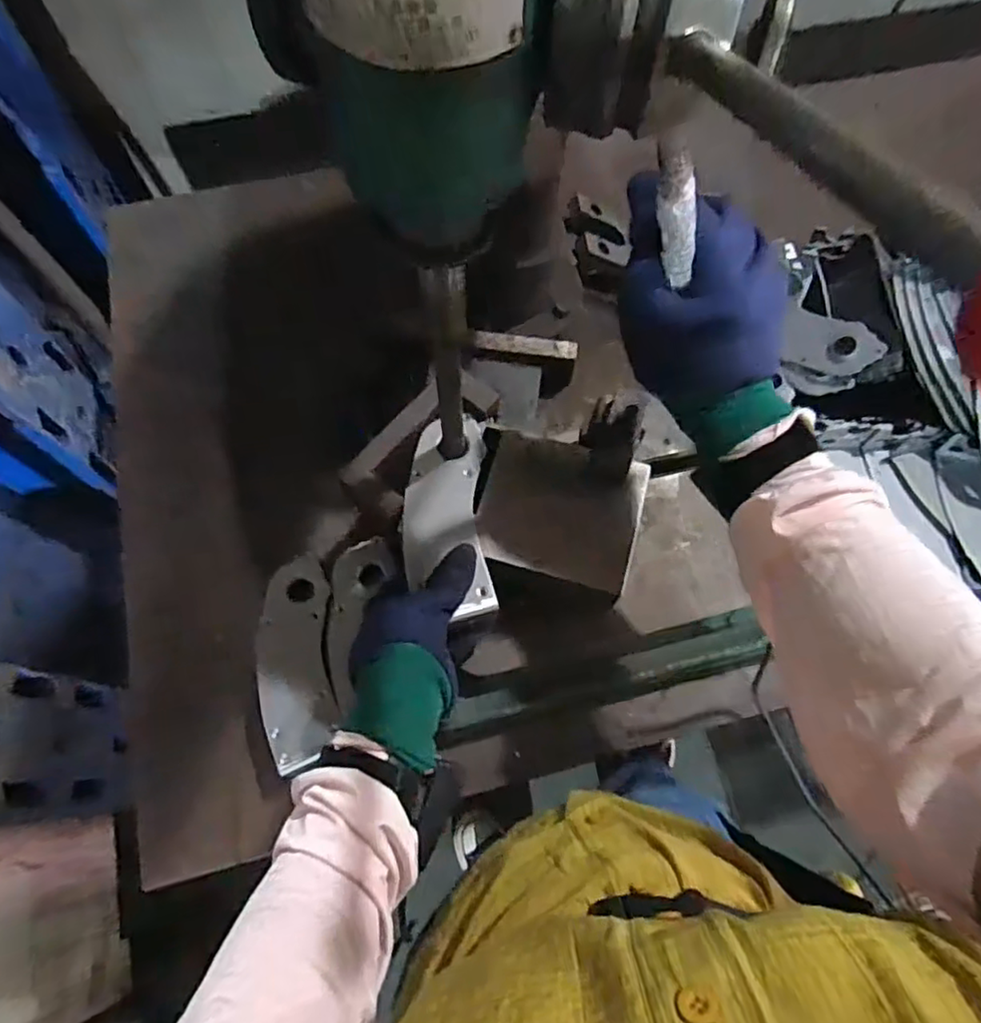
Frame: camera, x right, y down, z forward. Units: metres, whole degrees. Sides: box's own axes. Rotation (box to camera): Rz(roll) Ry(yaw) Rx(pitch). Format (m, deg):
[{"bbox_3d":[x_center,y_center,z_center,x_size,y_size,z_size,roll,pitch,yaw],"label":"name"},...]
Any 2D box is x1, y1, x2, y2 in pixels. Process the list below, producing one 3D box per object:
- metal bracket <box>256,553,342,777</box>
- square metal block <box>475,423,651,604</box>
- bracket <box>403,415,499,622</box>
[{"bbox_3d":[-0.171,0.130,0.565,0.064,0.005,0.179,-8,70,-4],"label":"metal bracket"},{"bbox_3d":[0.053,-0.003,0.519,0.134,0.012,0.114,16,70,5],"label":"square metal block"},{"bbox_3d":[-0.035,0.001,0.507,0.066,0.014,0.161,-3,67,-2],"label":"bracket"}]

